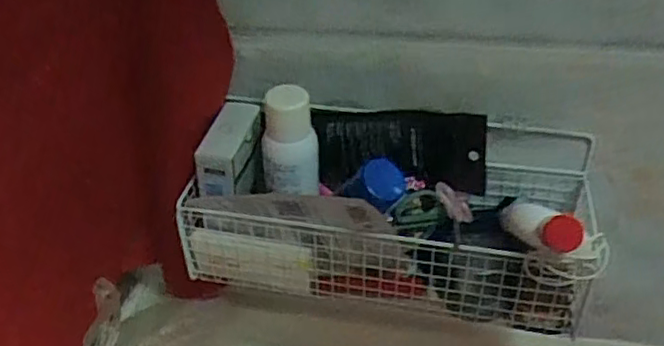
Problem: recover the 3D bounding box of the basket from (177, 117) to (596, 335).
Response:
[{"bbox_3d":[0.042,0.034,0.509,0.312,0.115,0.123,6,38,13],"label":"basket"}]

